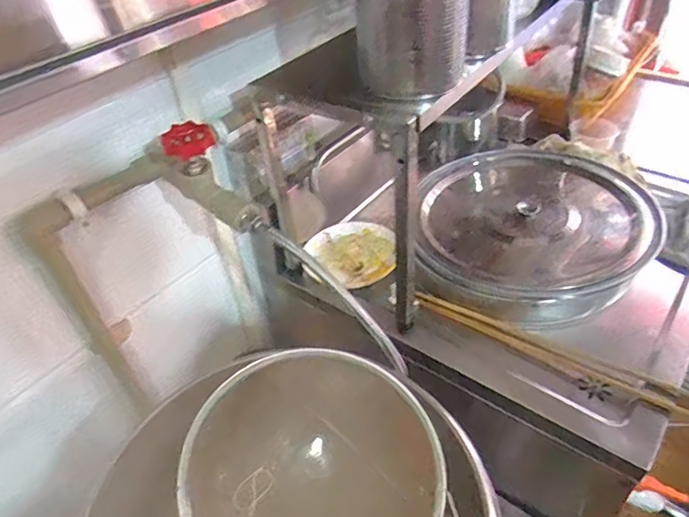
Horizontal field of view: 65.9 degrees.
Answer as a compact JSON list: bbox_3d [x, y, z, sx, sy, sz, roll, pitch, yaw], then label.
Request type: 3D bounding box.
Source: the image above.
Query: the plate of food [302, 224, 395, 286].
[{"bbox_3d":[0.015,-0.009,0.961,0.164,0.026,0.153,-3,42,2],"label":"plate of food"}]

